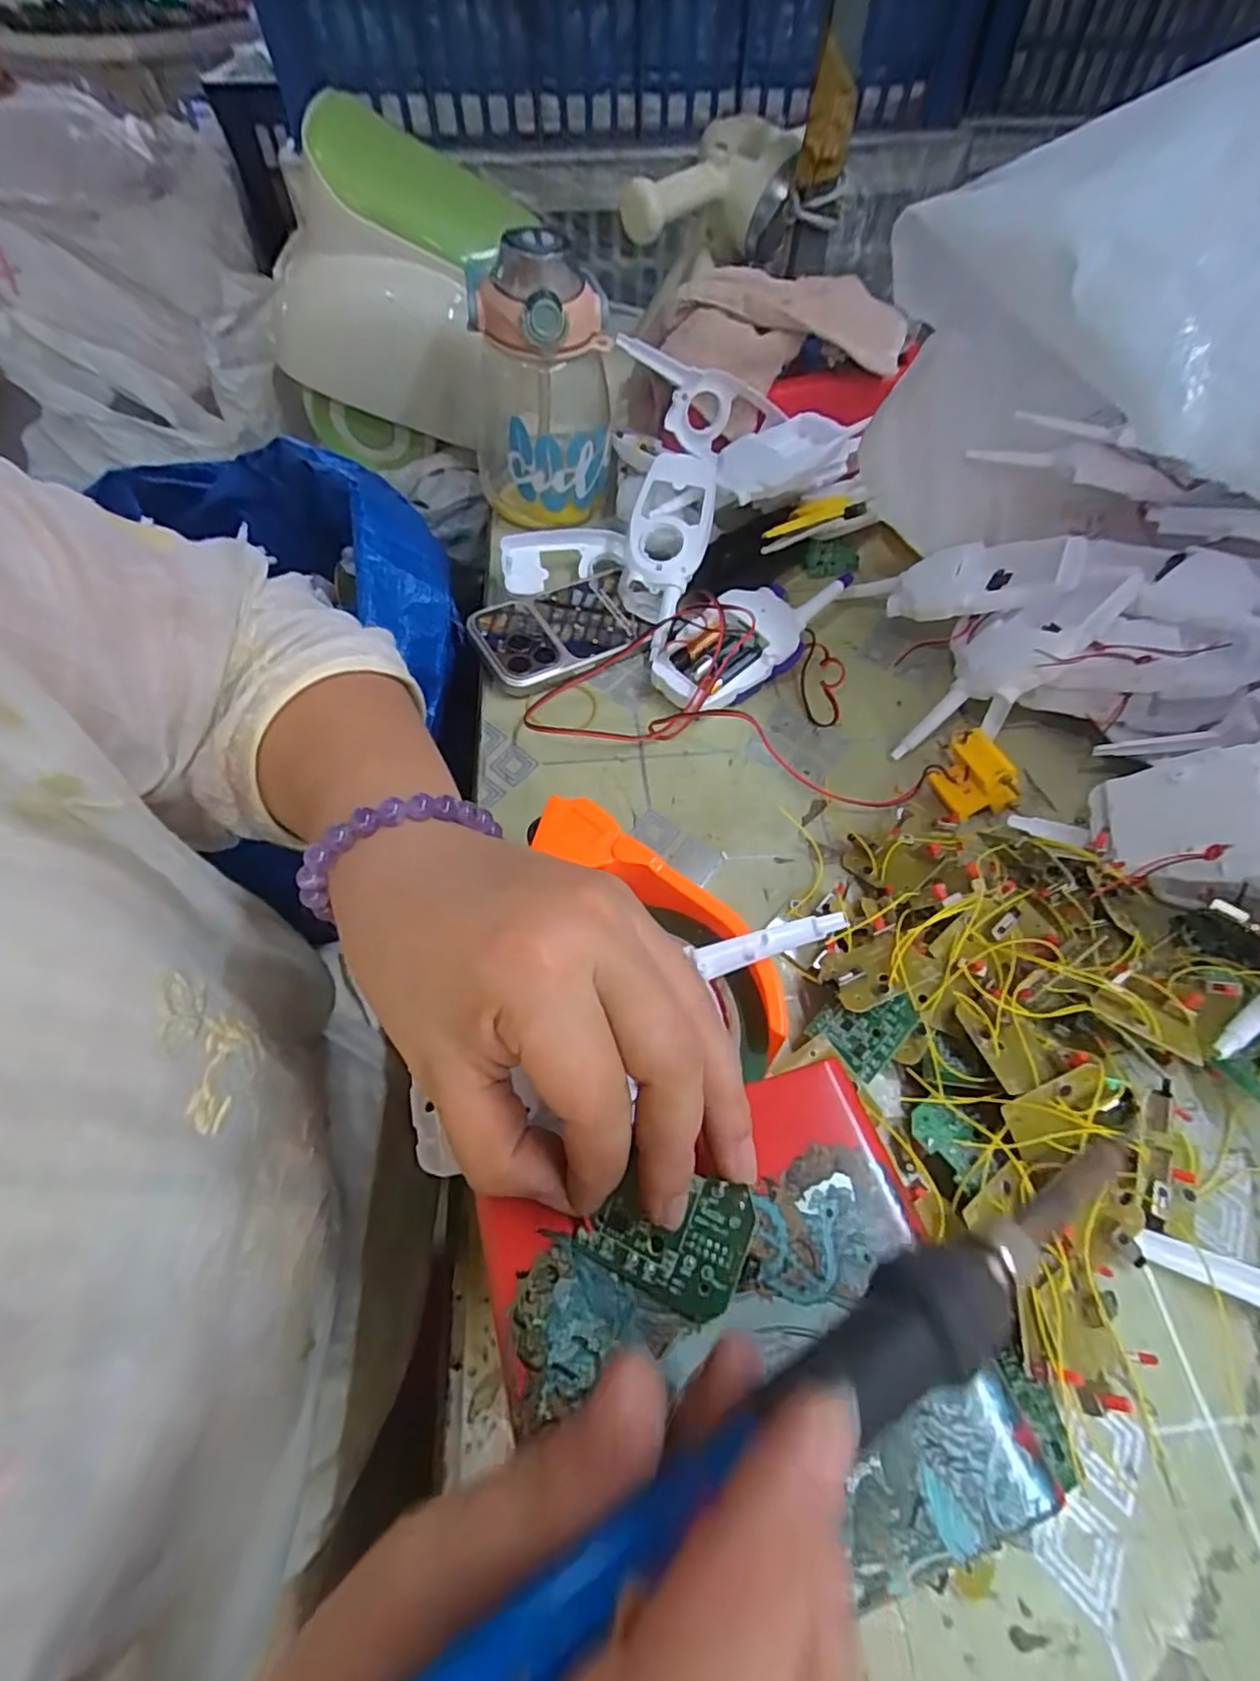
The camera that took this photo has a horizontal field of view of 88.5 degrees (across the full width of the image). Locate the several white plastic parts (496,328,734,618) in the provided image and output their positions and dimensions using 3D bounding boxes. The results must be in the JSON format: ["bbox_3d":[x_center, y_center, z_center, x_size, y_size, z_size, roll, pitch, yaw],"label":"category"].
[{"bbox_3d":[0.002,-0.270,0.496,0.146,0.091,0.217,18,80,19],"label":"several white plastic parts"}]

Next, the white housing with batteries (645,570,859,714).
[{"bbox_3d":[0.087,-0.145,0.446,0.166,0.044,0.067,-38,63,-24],"label":"white housing with batteries"}]

